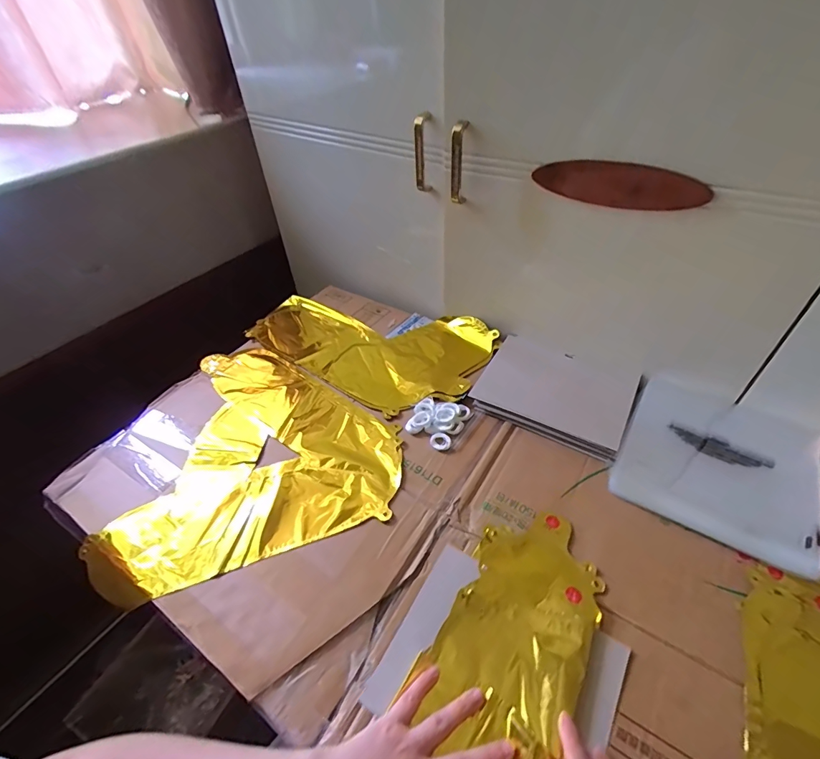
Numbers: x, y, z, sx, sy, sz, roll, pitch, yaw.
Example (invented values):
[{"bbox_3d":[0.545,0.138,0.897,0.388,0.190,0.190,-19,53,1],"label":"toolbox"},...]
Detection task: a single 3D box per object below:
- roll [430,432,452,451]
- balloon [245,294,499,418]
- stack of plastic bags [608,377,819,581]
[{"bbox_3d":[0.041,0.083,0.557,0.028,0.006,0.025,9,46,12],"label":"roll"},{"bbox_3d":[-0.070,-0.070,0.723,0.391,0.029,0.233,26,51,27],"label":"balloon"},{"bbox_3d":[0.377,0.097,0.514,0.198,0.019,0.213,24,50,25],"label":"stack of plastic bags"}]

